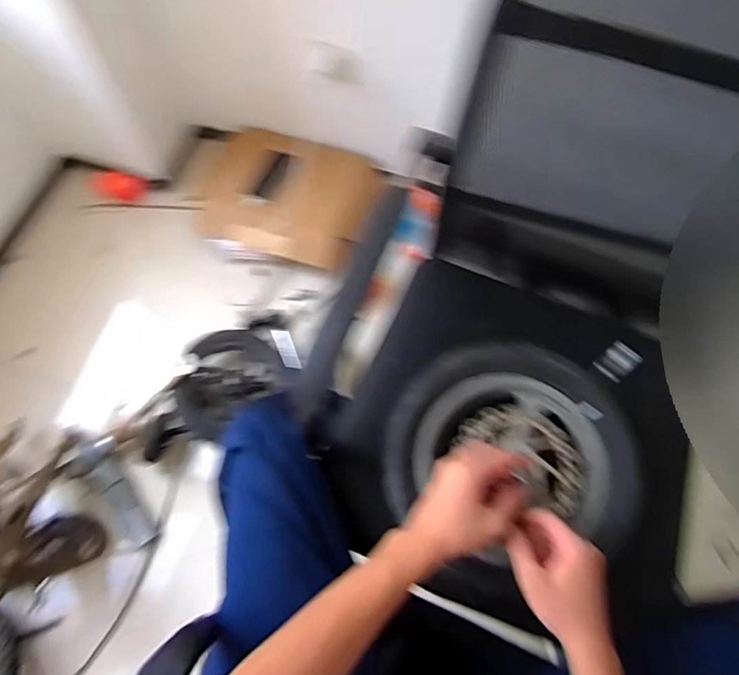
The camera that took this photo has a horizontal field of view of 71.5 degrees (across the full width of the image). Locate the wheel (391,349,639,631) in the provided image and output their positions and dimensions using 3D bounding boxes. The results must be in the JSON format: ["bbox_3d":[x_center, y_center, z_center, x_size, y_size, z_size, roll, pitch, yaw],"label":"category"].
[{"bbox_3d":[0.163,0.151,0.607,0.267,0.101,0.276,0,67,0],"label":"wheel"}]

